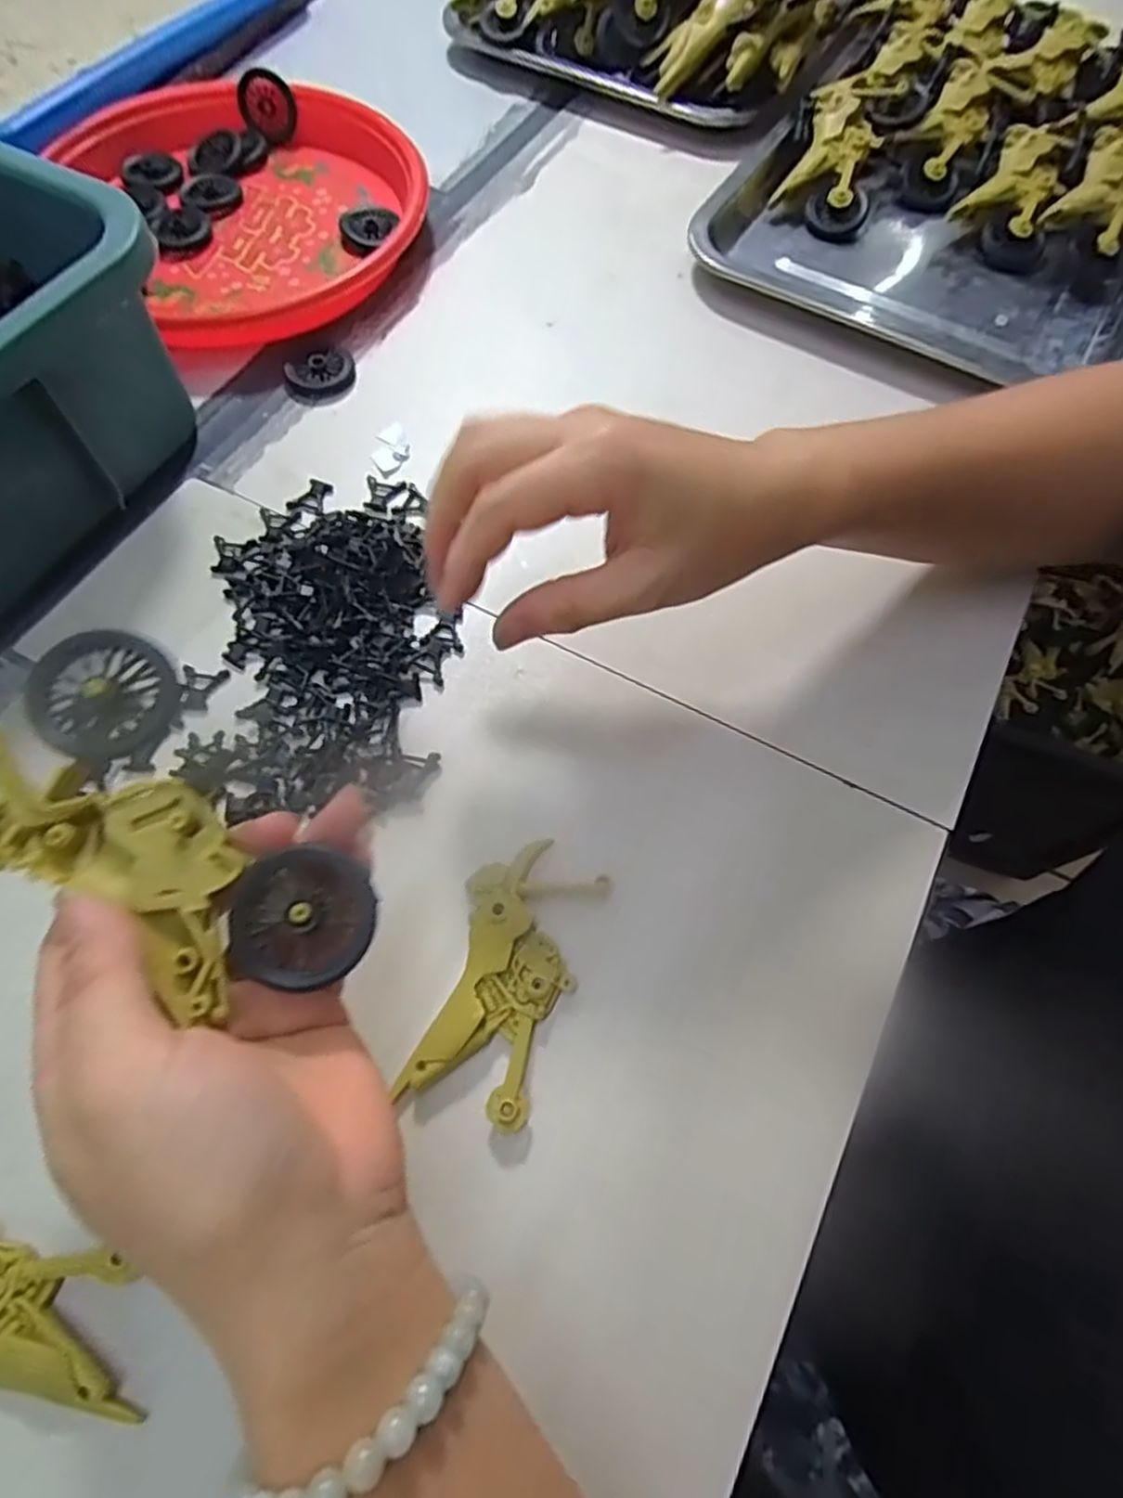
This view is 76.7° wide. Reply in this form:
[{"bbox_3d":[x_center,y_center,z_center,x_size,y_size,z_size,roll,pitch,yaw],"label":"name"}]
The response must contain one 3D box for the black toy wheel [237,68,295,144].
[{"bbox_3d":[-0.196,-0.427,0.472,0.040,0.036,0.008,9,40,3],"label":"black toy wheel"}]

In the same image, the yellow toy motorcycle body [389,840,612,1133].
[{"bbox_3d":[-0.020,0.084,0.259,0.046,0.013,0.095,17,66,7],"label":"yellow toy motorcycle body"}]

